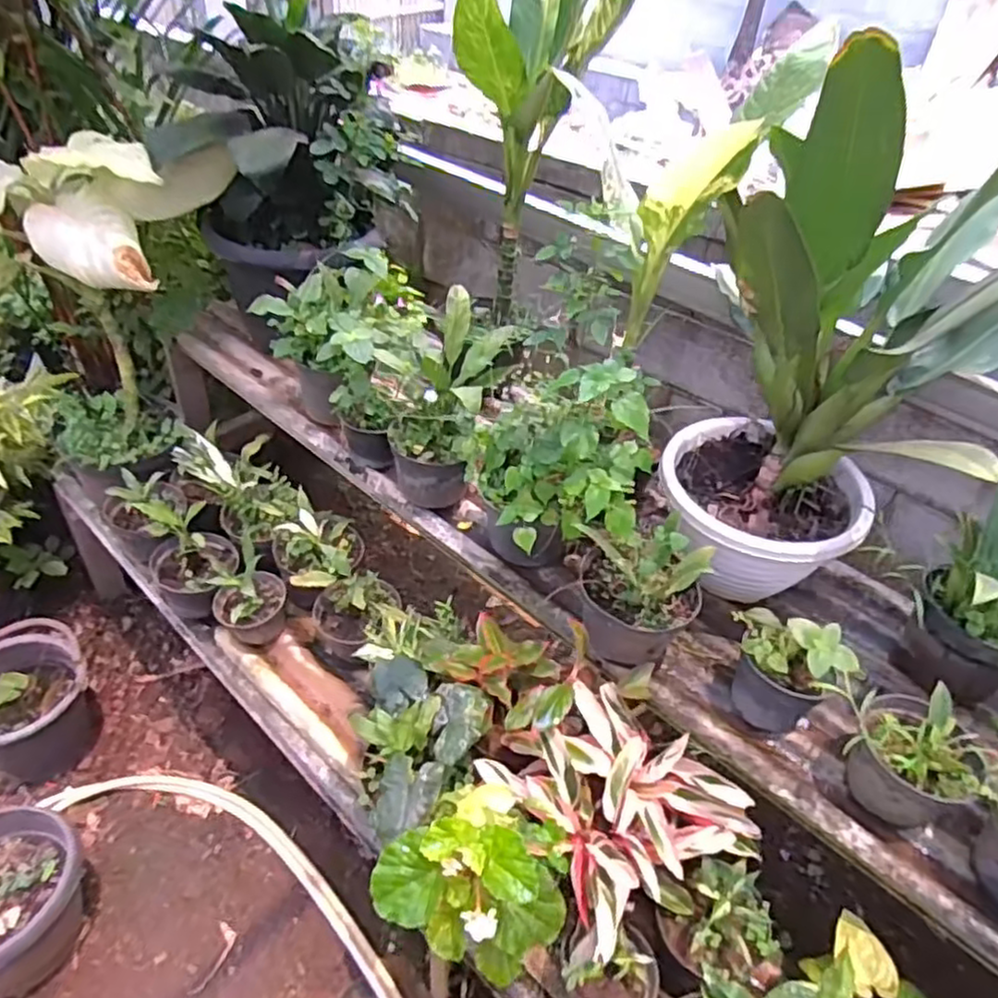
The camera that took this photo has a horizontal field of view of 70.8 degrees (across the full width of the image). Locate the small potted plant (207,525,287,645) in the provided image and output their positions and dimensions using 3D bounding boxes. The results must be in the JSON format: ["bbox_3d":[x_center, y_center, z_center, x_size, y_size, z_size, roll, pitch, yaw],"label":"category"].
[{"bbox_3d":[-0.494,0.182,1.395,0.126,0.187,0.138,33,47,28],"label":"small potted plant"}]

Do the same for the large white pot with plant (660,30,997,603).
[{"bbox_3d":[0.538,-0.210,1.044,0.402,0.686,0.574,28,45,24],"label":"large white pot with plant"}]

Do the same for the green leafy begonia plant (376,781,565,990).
[{"bbox_3d":[-0.026,0.470,0.878,0.221,0.221,0.203,-30,52,-35],"label":"green leafy begonia plant"}]

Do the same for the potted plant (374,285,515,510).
[{"bbox_3d":[-0.094,-0.174,1.275,0.214,0.310,0.216,3,41,-3],"label":"potted plant"}]

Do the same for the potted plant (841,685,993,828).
[{"bbox_3d":[0.550,0.342,0.942,0.159,0.145,0.179,31,46,26],"label":"potted plant"}]

